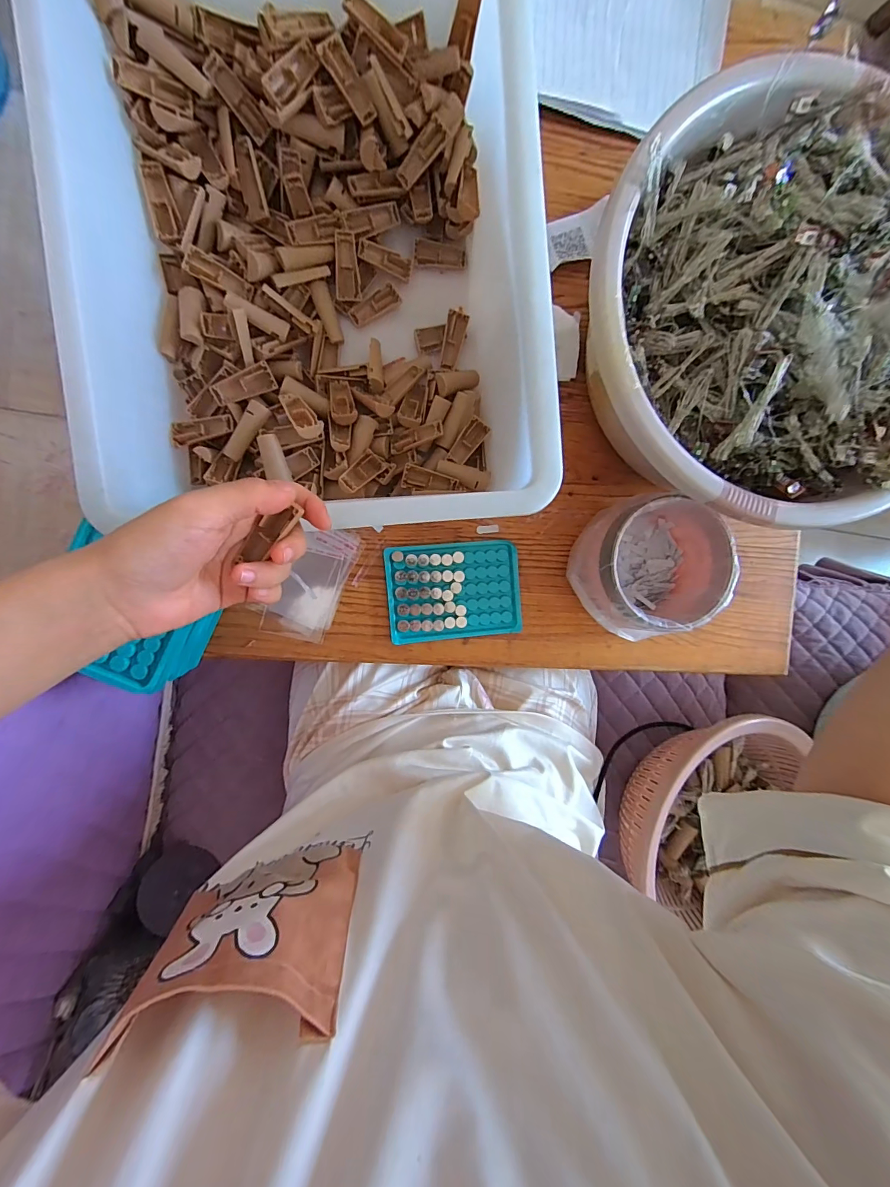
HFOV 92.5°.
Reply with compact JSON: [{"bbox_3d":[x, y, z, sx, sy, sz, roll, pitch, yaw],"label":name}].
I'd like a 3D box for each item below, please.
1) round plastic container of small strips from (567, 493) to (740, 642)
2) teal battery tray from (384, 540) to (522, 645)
[{"bbox_3d":[0.193,-0.027,0.403,0.124,0.078,0.114,0,93,-8],"label":"round plastic container of small strips"},{"bbox_3d":[0.009,-0.002,0.422,0.129,0.007,0.094,-5,94,-8],"label":"teal battery tray"}]

